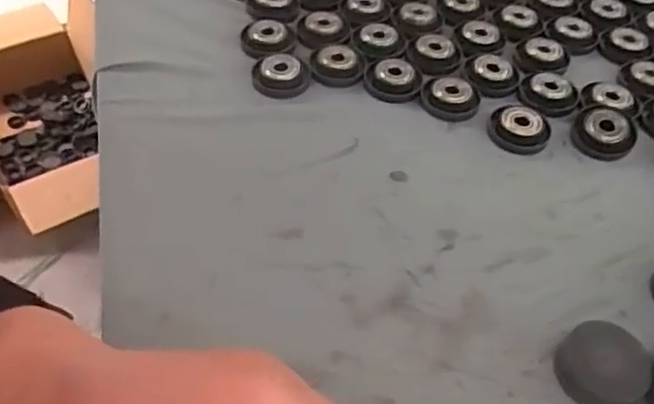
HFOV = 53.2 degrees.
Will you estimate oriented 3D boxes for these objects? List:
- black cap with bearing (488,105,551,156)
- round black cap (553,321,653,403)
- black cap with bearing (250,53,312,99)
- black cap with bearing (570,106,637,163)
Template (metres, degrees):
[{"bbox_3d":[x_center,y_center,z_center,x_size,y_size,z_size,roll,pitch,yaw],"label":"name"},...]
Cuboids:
[{"bbox_3d":[0.104,-0.040,0.353,0.032,0.008,0.032,13,50,8],"label":"black cap with bearing"},{"bbox_3d":[0.109,0.065,0.259,0.033,0.013,0.033,1,49,-2],"label":"round black cap"},{"bbox_3d":[-0.026,-0.072,0.371,0.033,0.008,0.033,1,49,-2],"label":"black cap with bearing"},{"bbox_3d":[0.149,-0.038,0.349,0.032,0.012,0.031,1,49,-2],"label":"black cap with bearing"}]

